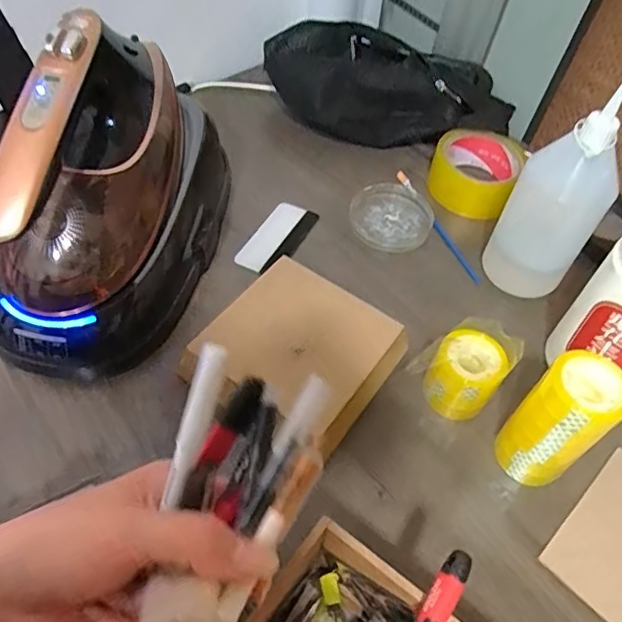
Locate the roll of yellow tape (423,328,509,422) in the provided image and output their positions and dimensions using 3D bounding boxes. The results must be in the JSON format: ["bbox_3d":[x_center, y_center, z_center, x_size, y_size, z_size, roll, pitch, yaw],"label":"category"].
[{"bbox_3d":[0.118,0.052,0.439,0.054,0.063,0.044,31,56,17],"label":"roll of yellow tape"}]

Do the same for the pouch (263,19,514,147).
[{"bbox_3d":[0.079,-0.276,0.682,0.268,0.067,0.157,13,52,4],"label":"pouch"}]

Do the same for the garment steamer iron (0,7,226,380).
[{"bbox_3d":[-0.167,-0.100,0.440,0.150,0.198,0.248,15,53,6],"label":"garment steamer iron"}]

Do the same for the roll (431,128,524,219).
[{"bbox_3d":[0.177,-0.154,0.610,0.094,0.045,0.088,24,54,13],"label":"roll"}]

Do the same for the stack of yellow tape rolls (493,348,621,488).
[{"bbox_3d":[0.171,0.080,0.392,0.047,0.111,0.050,-37,64,-28],"label":"stack of yellow tape rolls"}]

